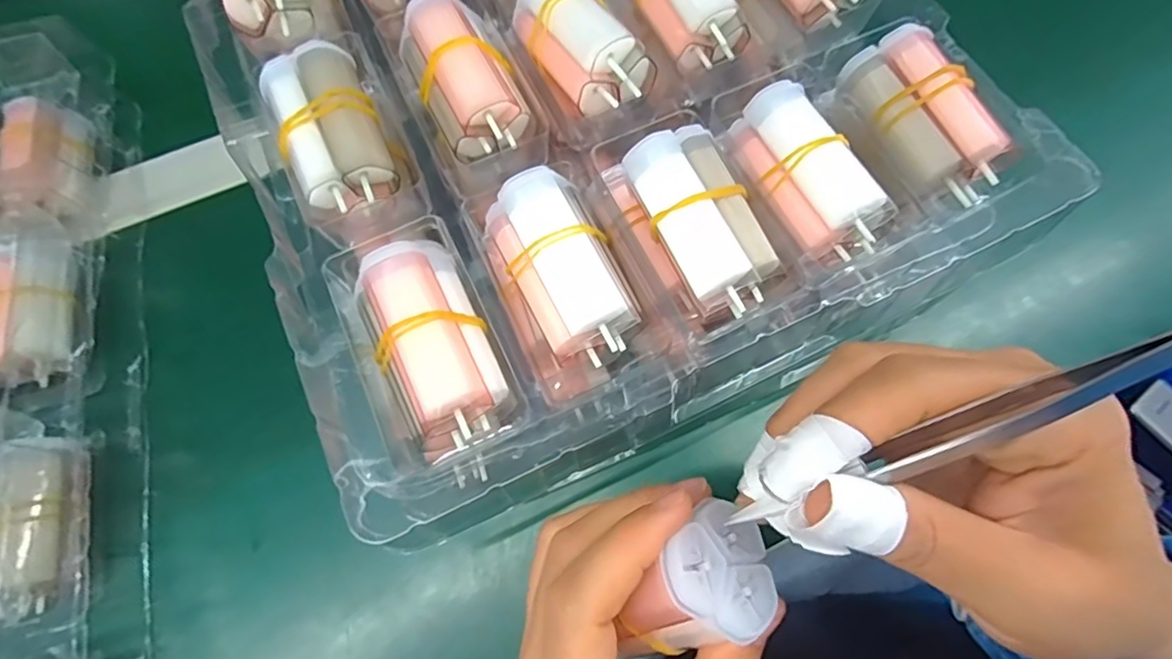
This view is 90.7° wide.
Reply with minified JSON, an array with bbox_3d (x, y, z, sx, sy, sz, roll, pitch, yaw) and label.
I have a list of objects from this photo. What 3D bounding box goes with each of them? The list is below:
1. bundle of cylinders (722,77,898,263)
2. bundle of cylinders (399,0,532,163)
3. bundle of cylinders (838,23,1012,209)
[{"bbox_3d":[0.081,-0.058,0.212,0.026,0.021,0.067,-27,72,-9],"label":"bundle of cylinders"},{"bbox_3d":[-0.049,-0.102,0.233,0.036,0.023,0.066,-24,71,-8],"label":"bundle of cylinders"},{"bbox_3d":[0.128,-0.081,0.219,0.030,0.022,0.068,-24,71,-7],"label":"bundle of cylinders"}]

